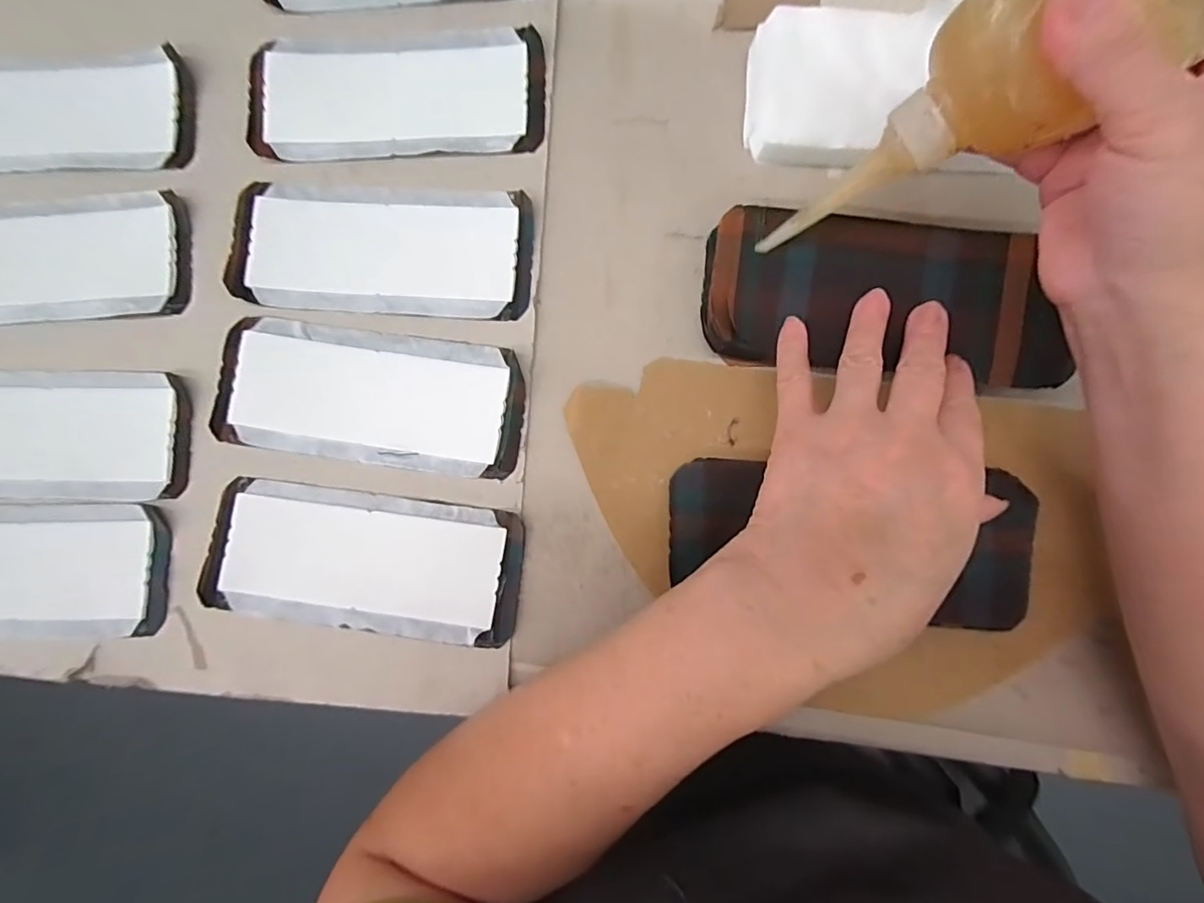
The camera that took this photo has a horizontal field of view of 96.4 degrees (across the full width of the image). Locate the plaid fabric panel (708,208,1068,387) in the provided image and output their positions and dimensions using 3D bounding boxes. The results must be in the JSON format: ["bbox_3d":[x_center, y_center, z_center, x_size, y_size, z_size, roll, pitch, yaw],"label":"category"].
[{"bbox_3d":[0.137,-0.076,0.267,0.170,0.018,0.074,7,87,4],"label":"plaid fabric panel"}]

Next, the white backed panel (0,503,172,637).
[{"bbox_3d":[-0.319,0.064,0.292,0.171,0.004,0.069,-1,86,3],"label":"white backed panel"}]

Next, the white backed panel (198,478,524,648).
[{"bbox_3d":[-0.126,0.058,0.285,0.166,0.005,0.069,7,87,4],"label":"white backed panel"}]

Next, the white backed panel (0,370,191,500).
[{"bbox_3d":[-0.315,-0.010,0.302,0.180,0.007,0.070,1,86,4],"label":"white backed panel"}]

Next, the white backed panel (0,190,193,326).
[{"bbox_3d":[-0.318,-0.108,0.305,0.171,0.005,0.070,-3,86,3],"label":"white backed panel"}]

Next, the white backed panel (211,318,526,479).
[{"bbox_3d":[-0.125,-0.030,0.291,0.163,0.005,0.070,8,87,4],"label":"white backed panel"}]

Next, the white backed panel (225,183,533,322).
[{"bbox_3d":[-0.122,-0.112,0.297,0.165,0.006,0.070,4,86,4],"label":"white backed panel"}]

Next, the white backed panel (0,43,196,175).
[{"bbox_3d":[-0.325,-0.196,0.313,0.170,0.007,0.068,-1,86,4],"label":"white backed panel"}]

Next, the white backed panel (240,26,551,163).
[{"bbox_3d":[-0.116,-0.201,0.303,0.165,0.004,0.068,0,86,4],"label":"white backed panel"}]

